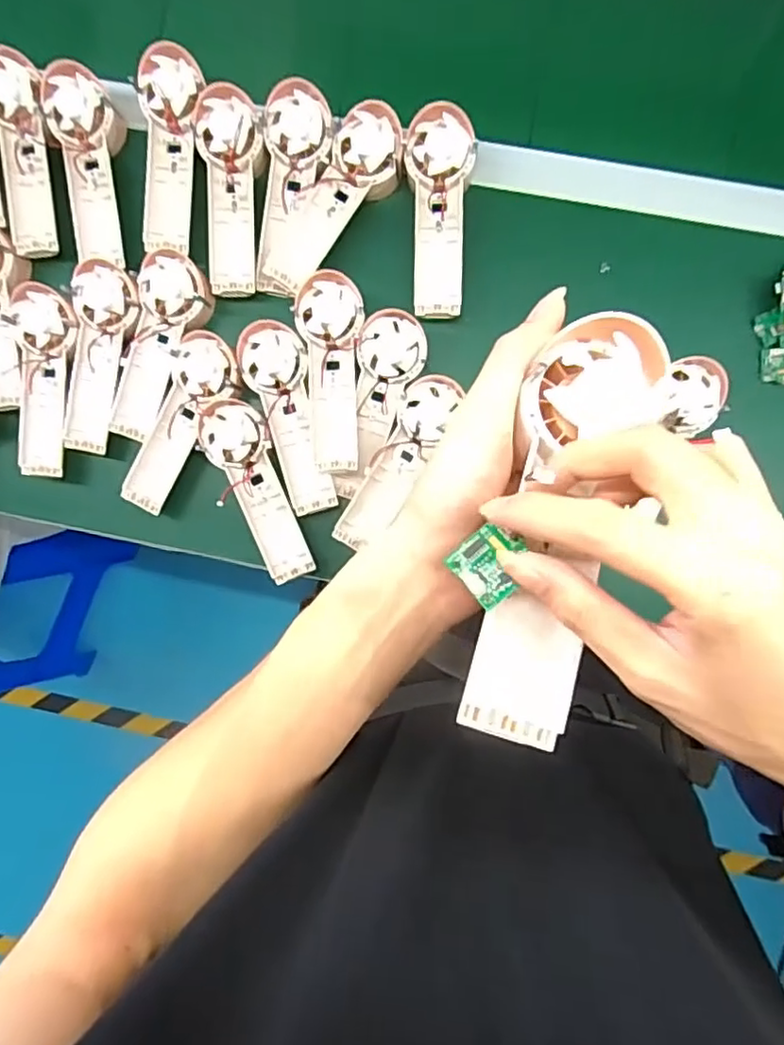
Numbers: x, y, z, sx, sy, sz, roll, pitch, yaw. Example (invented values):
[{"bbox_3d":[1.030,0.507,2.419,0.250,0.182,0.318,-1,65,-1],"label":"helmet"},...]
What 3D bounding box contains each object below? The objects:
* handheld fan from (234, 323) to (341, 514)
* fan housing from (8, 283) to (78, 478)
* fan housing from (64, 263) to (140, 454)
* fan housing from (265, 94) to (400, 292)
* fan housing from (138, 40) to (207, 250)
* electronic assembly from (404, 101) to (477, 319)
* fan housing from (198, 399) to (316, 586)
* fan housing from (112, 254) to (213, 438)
[{"bbox_3d":[-0.091,-0.097,0.584,0.058,0.026,0.175,-17,90,4],"label":"handheld fan"},{"bbox_3d":[-0.335,-0.131,0.603,0.060,0.032,0.171,8,92,3],"label":"fan housing"},{"bbox_3d":[-0.278,-0.152,0.592,0.054,0.024,0.170,13,92,3],"label":"fan housing"},{"bbox_3d":[-0.049,-0.288,0.572,0.063,0.030,0.174,31,93,2],"label":"fan housing"},{"bbox_3d":[-0.204,-0.337,0.580,0.054,0.030,0.170,4,92,4],"label":"fan housing"},{"bbox_3d":[0.043,-0.276,0.570,0.059,0.027,0.178,0,91,4],"label":"electronic assembly"},{"bbox_3d":[-0.124,-0.029,0.589,0.055,0.034,0.174,-23,90,4],"label":"fan housing"},{"bbox_3d":[-0.222,-0.163,0.588,0.057,0.026,0.171,24,93,3],"label":"fan housing"}]

